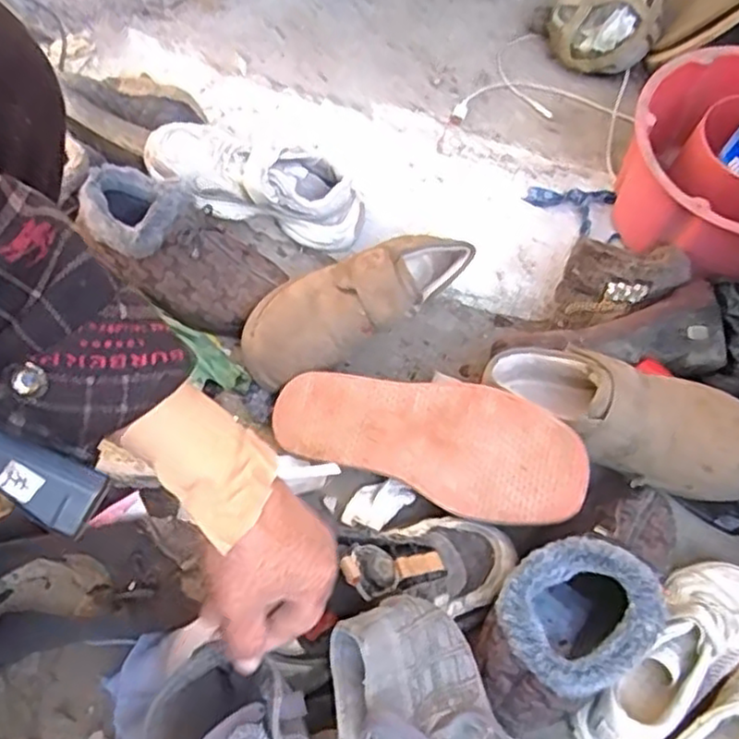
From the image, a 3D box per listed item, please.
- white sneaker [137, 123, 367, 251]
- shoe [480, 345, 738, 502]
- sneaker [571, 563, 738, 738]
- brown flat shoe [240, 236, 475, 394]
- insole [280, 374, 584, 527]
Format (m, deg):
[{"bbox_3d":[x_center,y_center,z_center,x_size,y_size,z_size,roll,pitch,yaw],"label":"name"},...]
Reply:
[{"bbox_3d":[-0.119,-0.193,0.752,0.240,0.105,0.081,17,52,-14],"label":"white sneaker"},{"bbox_3d":[0.216,0.038,0.599,0.233,0.091,0.089,17,54,7],"label":"shoe"},{"bbox_3d":[0.240,0.215,0.535,0.202,0.068,0.070,-35,64,-27],"label":"sneaker"},{"bbox_3d":[-0.014,-0.071,0.690,0.241,0.088,0.117,-20,58,-19],"label":"brown flat shoe"},{"bbox_3d":[0.044,0.055,0.595,0.268,0.008,0.101,17,85,23],"label":"insole"}]

